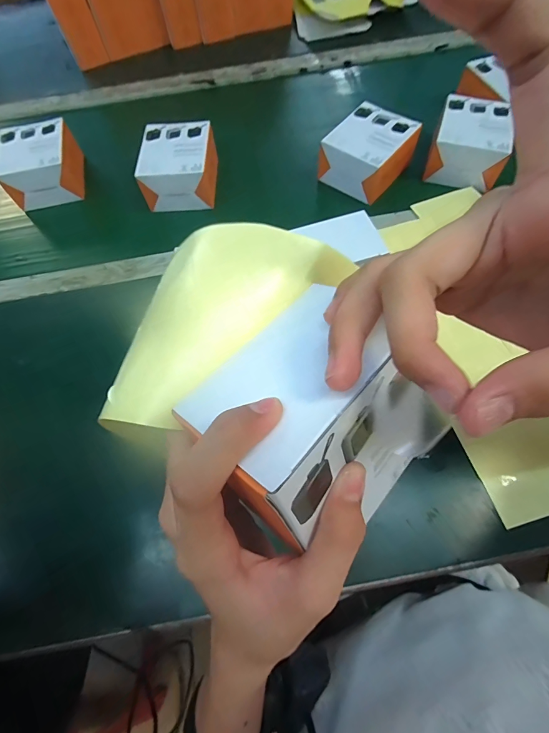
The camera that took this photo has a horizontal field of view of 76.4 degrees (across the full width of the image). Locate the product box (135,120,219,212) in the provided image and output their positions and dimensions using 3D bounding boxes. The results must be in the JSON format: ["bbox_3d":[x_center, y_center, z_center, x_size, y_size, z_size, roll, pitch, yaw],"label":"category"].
[{"bbox_3d":[-0.145,-0.308,0.546,0.105,0.073,0.116,1,65,1],"label":"product box"}]

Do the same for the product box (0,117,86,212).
[{"bbox_3d":[-0.371,-0.327,0.563,0.114,0.064,0.133,-17,66,-7],"label":"product box"}]

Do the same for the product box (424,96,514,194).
[{"bbox_3d":[0.297,-0.345,0.533,0.099,0.064,0.128,17,66,8],"label":"product box"}]

